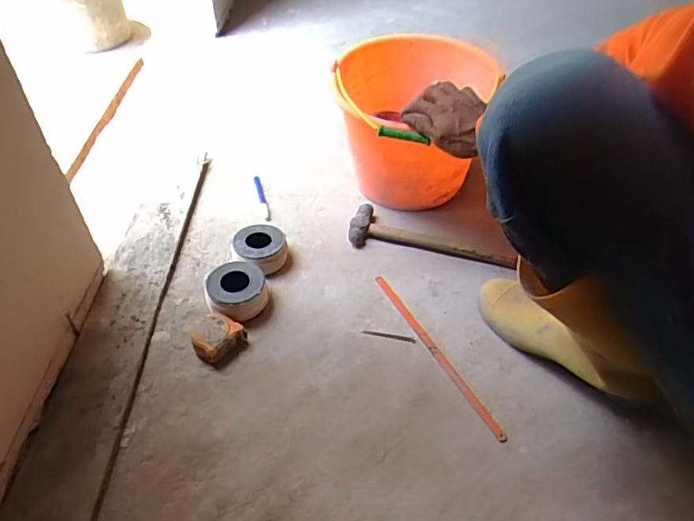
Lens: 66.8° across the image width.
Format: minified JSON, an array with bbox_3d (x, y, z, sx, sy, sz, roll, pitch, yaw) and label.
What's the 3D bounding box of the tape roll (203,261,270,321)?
[{"bbox_3d":[-0.167,0.052,0.793,0.088,0.050,0.090,1,46,-1],"label":"tape roll"}]

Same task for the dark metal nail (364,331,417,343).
[{"bbox_3d":[0.061,0.109,0.766,0.078,0.004,0.009,11,46,9],"label":"dark metal nail"}]

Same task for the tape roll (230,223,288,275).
[{"bbox_3d":[-0.142,-0.013,0.857,0.086,0.046,0.086,1,46,-1],"label":"tape roll"}]

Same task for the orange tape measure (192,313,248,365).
[{"bbox_3d":[-0.185,0.111,0.743,0.064,0.037,0.061,19,48,16],"label":"orange tape measure"}]

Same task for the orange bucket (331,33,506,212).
[{"bbox_3d":[0.100,-0.221,0.937,0.252,0.227,0.294,12,47,11],"label":"orange bucket"}]

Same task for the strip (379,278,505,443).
[{"bbox_3d":[0.122,0.124,0.752,0.013,0.007,0.312,-19,49,-19],"label":"strip"}]

